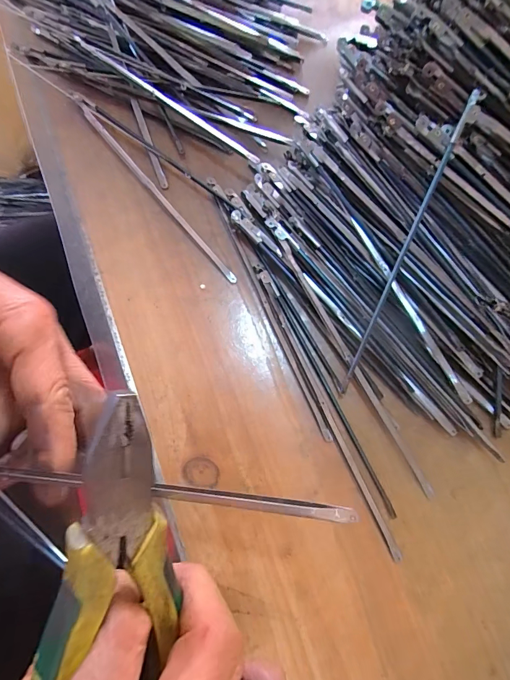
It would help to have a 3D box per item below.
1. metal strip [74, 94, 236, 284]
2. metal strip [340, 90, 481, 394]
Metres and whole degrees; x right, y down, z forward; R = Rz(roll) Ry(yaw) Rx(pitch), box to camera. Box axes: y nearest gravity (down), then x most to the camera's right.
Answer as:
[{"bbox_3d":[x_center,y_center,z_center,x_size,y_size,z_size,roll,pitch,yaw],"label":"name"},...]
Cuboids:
[{"bbox_3d":[-0.072,-0.108,0.254,0.006,0.009,0.181,-39,79,-11],"label":"metal strip"},{"bbox_3d":[0.082,-0.047,0.203,0.004,0.005,0.169,22,102,4],"label":"metal strip"}]

